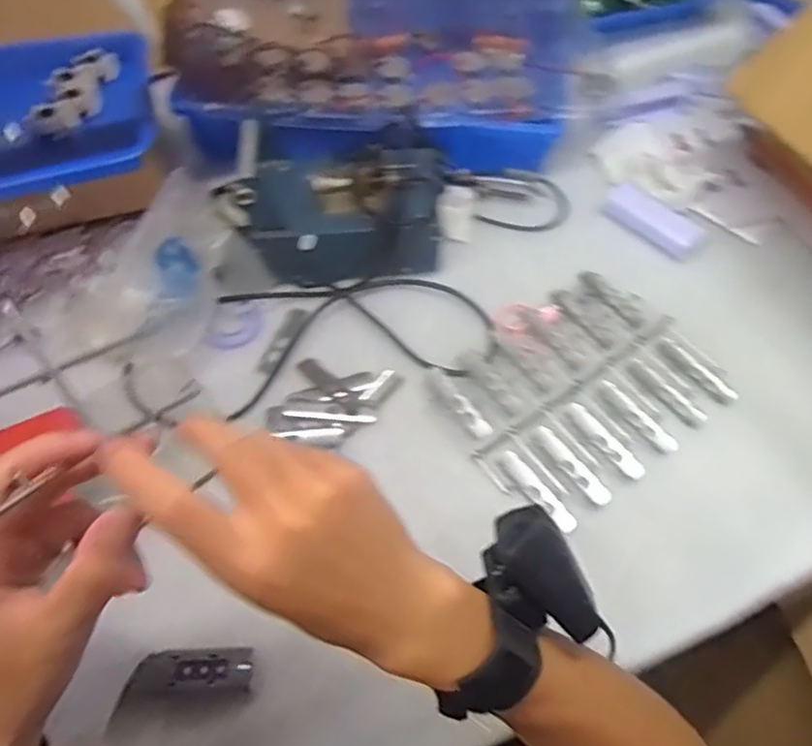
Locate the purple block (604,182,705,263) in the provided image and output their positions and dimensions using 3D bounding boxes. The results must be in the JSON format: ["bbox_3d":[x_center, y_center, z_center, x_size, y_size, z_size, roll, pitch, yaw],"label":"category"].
[{"bbox_3d":[0.260,-0.160,0.683,0.102,0.019,0.048,37,66,23],"label":"purple block"}]

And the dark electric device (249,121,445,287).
[{"bbox_3d":[-0.060,-0.164,0.639,0.181,0.093,0.114,-1,57,1],"label":"dark electric device"}]

